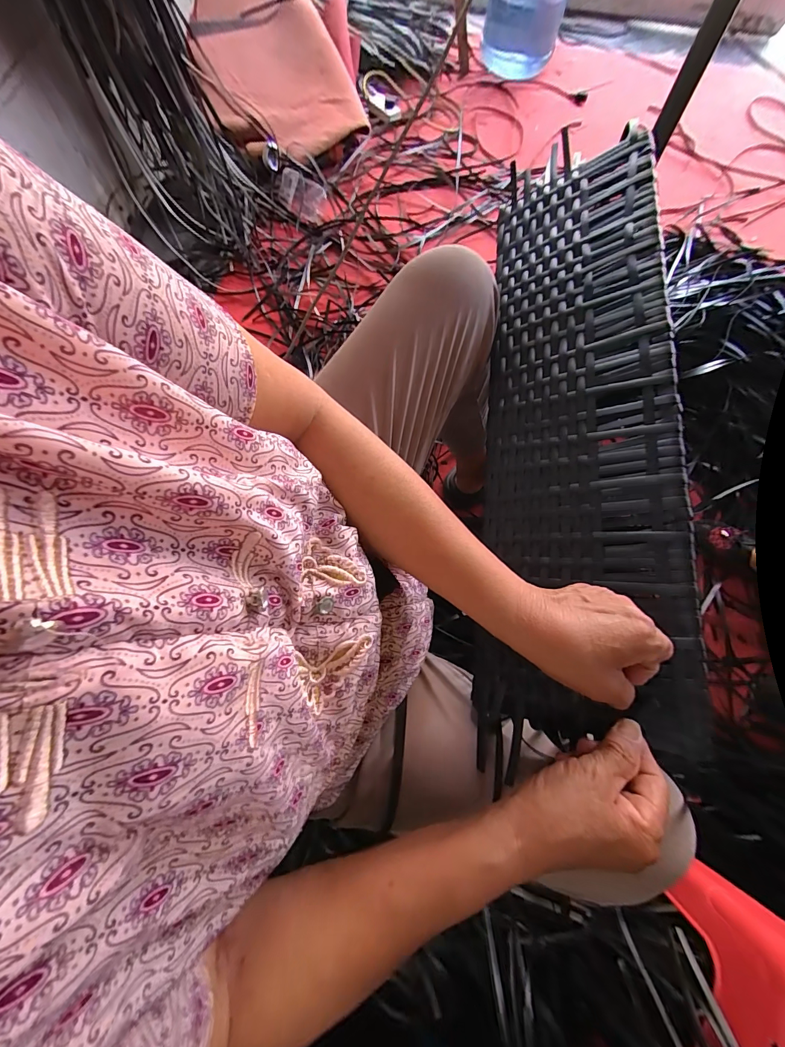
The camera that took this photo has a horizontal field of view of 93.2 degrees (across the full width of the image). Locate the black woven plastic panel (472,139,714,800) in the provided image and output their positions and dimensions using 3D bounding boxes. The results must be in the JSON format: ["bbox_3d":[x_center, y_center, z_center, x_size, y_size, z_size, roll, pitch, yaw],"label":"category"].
[{"bbox_3d":[0.199,-0.143,0.409,0.183,0.013,0.671,-4,70,33],"label":"black woven plastic panel"}]

